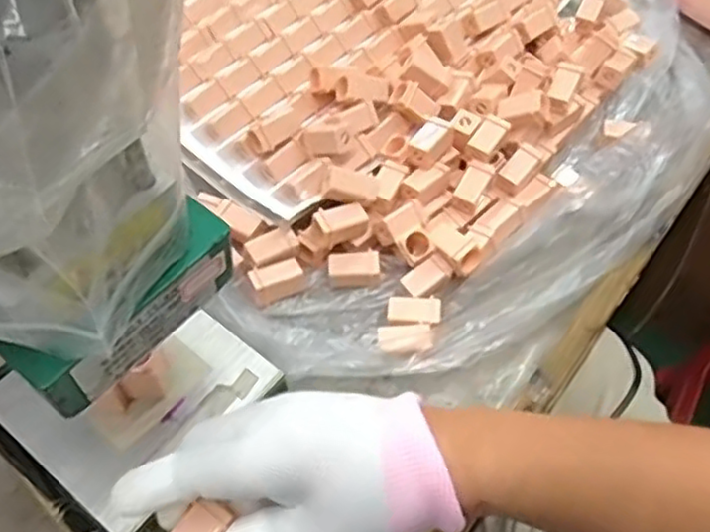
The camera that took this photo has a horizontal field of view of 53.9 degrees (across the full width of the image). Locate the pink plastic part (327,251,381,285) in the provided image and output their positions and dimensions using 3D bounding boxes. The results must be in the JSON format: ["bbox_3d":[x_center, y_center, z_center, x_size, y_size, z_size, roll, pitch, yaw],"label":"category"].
[{"bbox_3d":[0.000,0.000,0.484,0.035,0.014,0.019,1,57,-2],"label":"pink plastic part"}]

